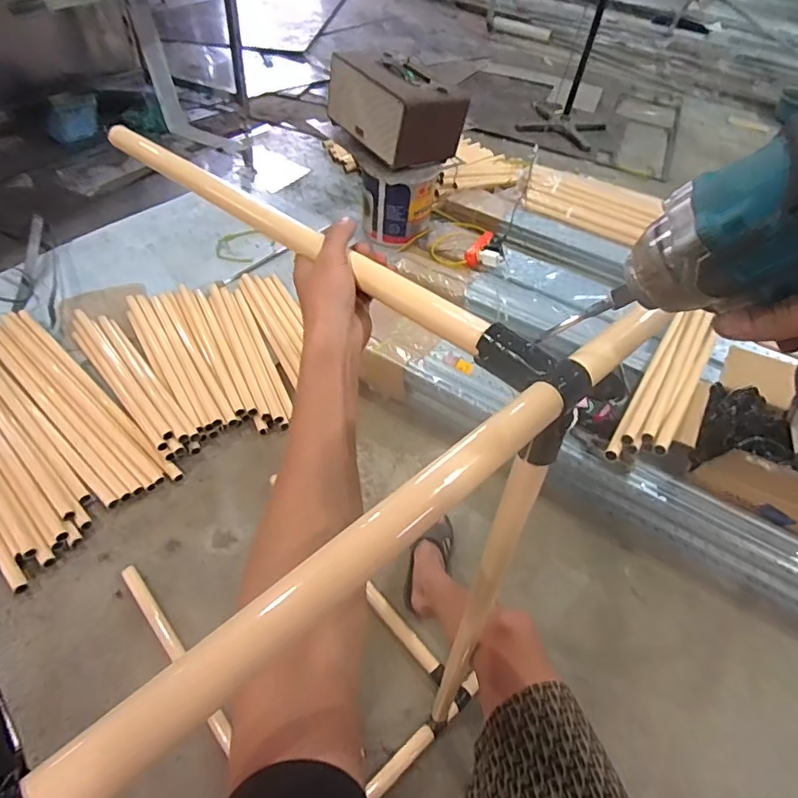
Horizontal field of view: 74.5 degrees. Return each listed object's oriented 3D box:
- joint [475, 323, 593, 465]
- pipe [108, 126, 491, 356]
[{"bbox_3d":[0.090,-0.003,0.389,0.083,0.074,0.034,34,52,21],"label":"joint"},{"bbox_3d":[-0.141,-0.185,0.524,0.560,0.023,0.026,35,54,28],"label":"pipe"}]

